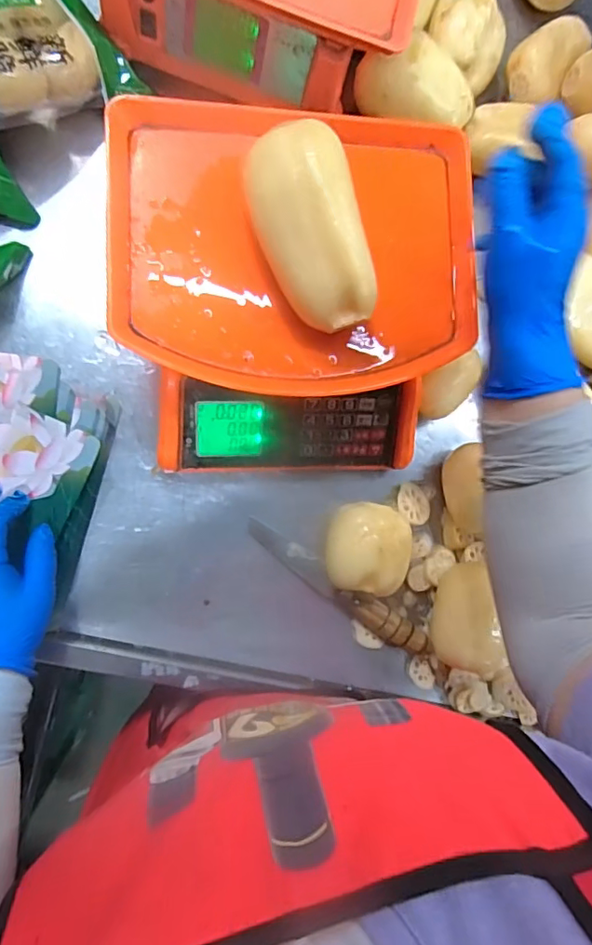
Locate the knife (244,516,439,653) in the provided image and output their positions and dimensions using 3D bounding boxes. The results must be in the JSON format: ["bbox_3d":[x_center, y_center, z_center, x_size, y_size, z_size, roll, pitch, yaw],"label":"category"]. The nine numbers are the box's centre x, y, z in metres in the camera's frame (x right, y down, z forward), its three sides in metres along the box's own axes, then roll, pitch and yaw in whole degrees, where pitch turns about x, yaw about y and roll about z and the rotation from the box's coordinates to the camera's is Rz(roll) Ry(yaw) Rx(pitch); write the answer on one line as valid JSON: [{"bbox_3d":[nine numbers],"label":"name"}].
[{"bbox_3d":[0.044,0.113,0.505,0.213,0.026,0.030,38,82,-5],"label":"knife"}]

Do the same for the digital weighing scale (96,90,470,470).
[{"bbox_3d":[-0.004,-0.146,0.448,0.277,0.105,0.270,0,87,-9],"label":"digital weighing scale"}]

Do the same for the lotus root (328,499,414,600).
[{"bbox_3d":[0.065,0.069,0.490,0.072,0.062,0.079,1,87,-9],"label":"lotus root"}]

